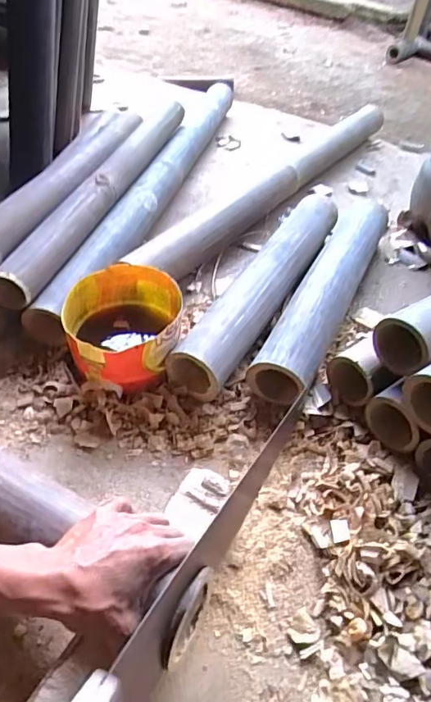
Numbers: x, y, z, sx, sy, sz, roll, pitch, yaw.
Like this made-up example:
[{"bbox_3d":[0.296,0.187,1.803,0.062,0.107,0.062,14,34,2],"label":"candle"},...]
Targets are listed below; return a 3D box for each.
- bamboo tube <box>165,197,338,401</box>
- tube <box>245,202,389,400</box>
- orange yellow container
[{"bbox_3d":[0.081,-0.107,0.758,0.082,0.080,0.464,26,50,17],"label":"bamboo tube"},{"bbox_3d":[0.179,-0.106,0.767,0.079,0.072,0.461,23,49,14],"label":"tube"},{"bbox_3d":[-0.124,-0.028,0.666,0.147,0.095,0.153,-1,48,-7],"label":"orange yellow container"}]

